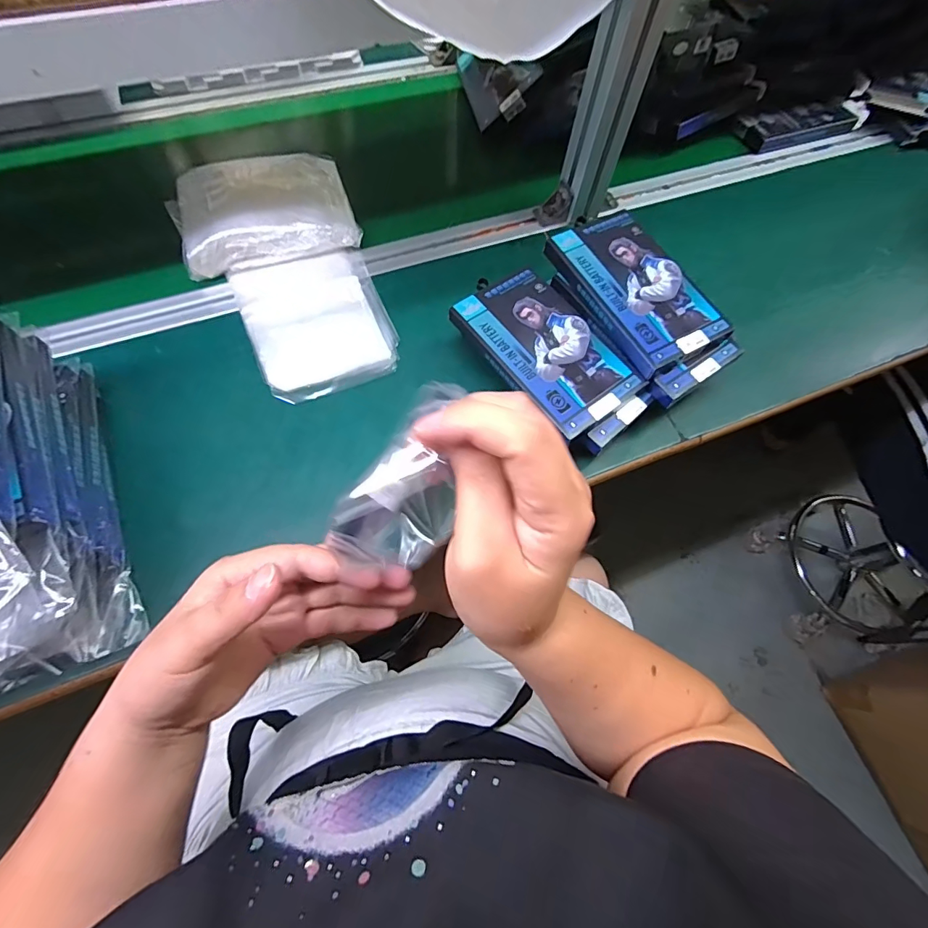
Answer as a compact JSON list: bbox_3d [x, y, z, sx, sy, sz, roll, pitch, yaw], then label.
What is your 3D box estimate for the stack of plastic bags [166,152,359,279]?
[{"bbox_3d":[-0.216,-0.279,0.491,0.177,0.045,0.135,-17,68,-10],"label":"stack of plastic bags"}]

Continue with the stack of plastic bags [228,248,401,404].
[{"bbox_3d":[-0.148,-0.145,0.460,0.134,0.013,0.168,-20,69,-11],"label":"stack of plastic bags"}]

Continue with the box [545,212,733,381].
[{"bbox_3d":[0.159,-0.163,0.418,0.098,0.021,0.162,-29,70,-14],"label":"box"}]

